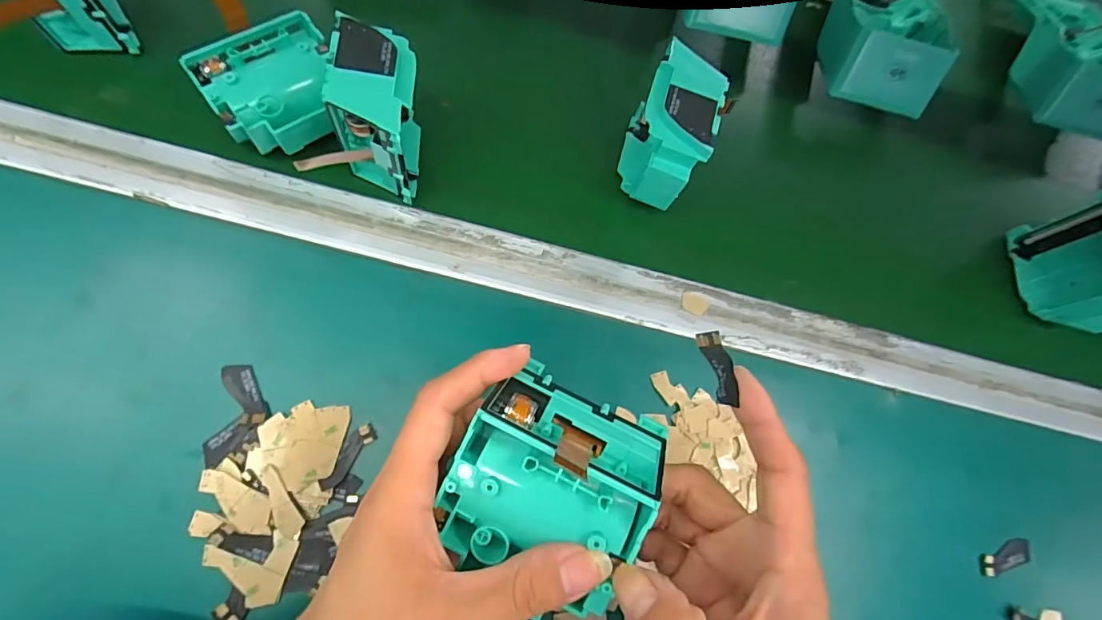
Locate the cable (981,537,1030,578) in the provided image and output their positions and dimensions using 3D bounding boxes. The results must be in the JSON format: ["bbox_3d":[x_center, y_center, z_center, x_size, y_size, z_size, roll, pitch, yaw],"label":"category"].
[{"bbox_3d":[0.282,0.155,0.313,0.041,0.011,0.013,-9,83,-20],"label":"cable"}]

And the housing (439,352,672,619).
[{"bbox_3d":[-0.001,0.066,0.191,0.071,0.029,0.075,26,82,0],"label":"housing"}]

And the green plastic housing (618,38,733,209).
[{"bbox_3d":[0.072,-0.107,0.319,0.046,0.080,0.081,24,82,0],"label":"green plastic housing"}]

